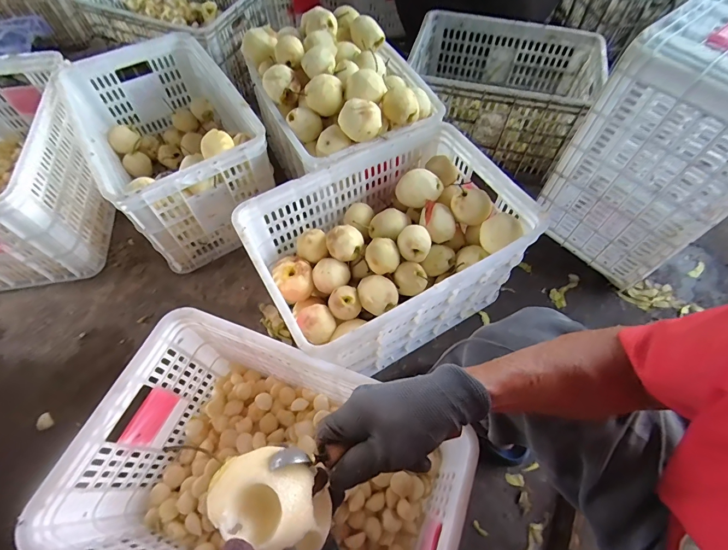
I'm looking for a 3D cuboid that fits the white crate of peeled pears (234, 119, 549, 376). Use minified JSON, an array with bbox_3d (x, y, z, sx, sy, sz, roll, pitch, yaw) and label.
[{"bbox_3d":[0.046,-0.048,0.825,0.508,0.284,0.366,-26,64,-15],"label":"white crate of peeled pears"}]

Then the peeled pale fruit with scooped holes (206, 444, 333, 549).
[{"bbox_3d":[-0.068,0.171,0.286,0.088,0.061,0.058,17,62,9],"label":"peeled pale fruit with scooped holes"}]

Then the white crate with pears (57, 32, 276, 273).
[{"bbox_3d":[-0.496,-0.341,0.995,0.346,0.286,0.517,-30,65,-16],"label":"white crate with pears"}]

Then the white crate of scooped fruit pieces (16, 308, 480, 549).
[{"bbox_3d":[-0.145,0.338,0.586,0.513,0.256,0.338,21,62,11],"label":"white crate of scooped fruit pieces"}]

